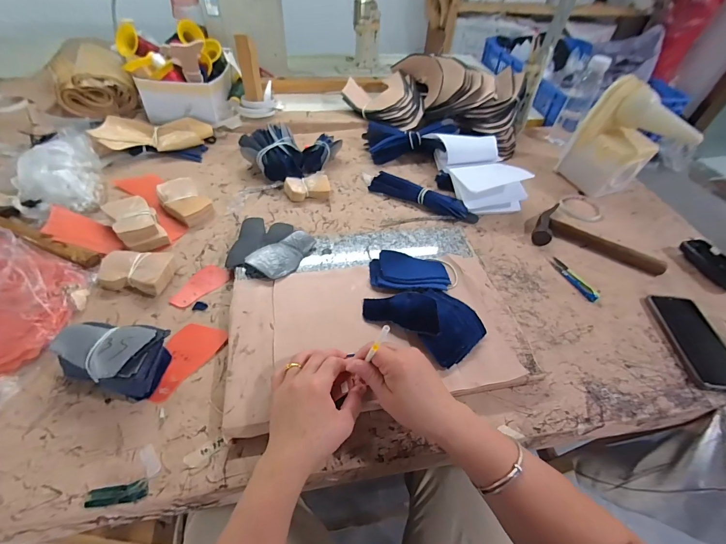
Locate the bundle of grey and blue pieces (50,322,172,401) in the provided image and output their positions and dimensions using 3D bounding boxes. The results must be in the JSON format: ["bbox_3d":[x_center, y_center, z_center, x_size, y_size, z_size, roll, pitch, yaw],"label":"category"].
[{"bbox_3d":[-0.305,0.098,0.403,0.118,0.060,0.070,13,49,6],"label":"bundle of grey and blue pieces"}]

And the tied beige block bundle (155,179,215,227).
[{"bbox_3d":[-0.331,-0.131,0.622,0.070,0.036,0.110,-32,59,-29],"label":"tied beige block bundle"}]

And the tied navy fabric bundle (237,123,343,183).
[{"bbox_3d":[-0.143,-0.262,0.716,0.204,0.068,0.104,-23,55,-23],"label":"tied navy fabric bundle"}]

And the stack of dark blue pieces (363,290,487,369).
[{"bbox_3d":[0.085,0.062,0.470,0.153,0.021,0.096,31,53,20],"label":"stack of dark blue pieces"}]

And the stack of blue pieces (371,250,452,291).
[{"bbox_3d":[0.074,-0.002,0.530,0.122,0.016,0.077,3,49,-3],"label":"stack of blue pieces"}]

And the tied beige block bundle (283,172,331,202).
[{"bbox_3d":[-0.112,-0.174,0.675,0.088,0.033,0.050,-6,50,-11],"label":"tied beige block bundle"}]

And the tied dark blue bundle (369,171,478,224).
[{"bbox_3d":[0.123,-0.154,0.683,0.225,0.030,0.048,25,51,15],"label":"tied dark blue bundle"}]

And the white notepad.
[{"bbox_3d":[0.253,-0.221,0.723,0.146,0.070,0.208,-10,51,-14],"label":"white notepad"}]

